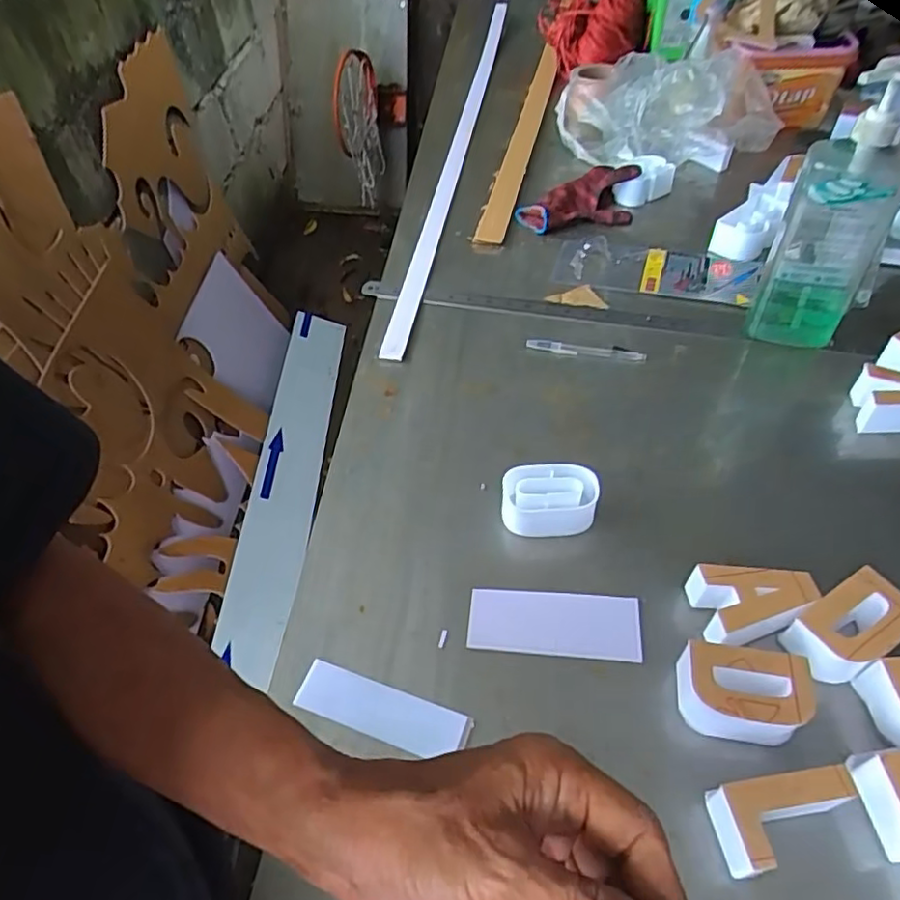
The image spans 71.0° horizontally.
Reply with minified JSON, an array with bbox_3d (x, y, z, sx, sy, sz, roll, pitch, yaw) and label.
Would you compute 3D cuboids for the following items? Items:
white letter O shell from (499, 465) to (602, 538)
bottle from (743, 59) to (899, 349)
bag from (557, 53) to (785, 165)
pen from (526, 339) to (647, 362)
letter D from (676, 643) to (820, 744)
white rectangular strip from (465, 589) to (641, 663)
[{"bbox_3d":[0.091,0.048,0.581,0.085,0.041,0.053,1,50,5],"label":"white letter O shell"},{"bbox_3d":[0.395,-0.235,0.644,0.095,0.275,0.073,28,57,25],"label":"bottle"},{"bbox_3d":[0.357,-0.568,1.033,0.341,0.115,0.241,7,51,10],"label":"bag"},{"bbox_3d":[0.158,-0.118,0.738,0.136,0.011,0.017,8,51,11],"label":"pen"},{"bbox_3d":[0.213,0.179,0.461,0.085,0.049,0.056,8,51,11],"label":"letter D"},{"bbox_3d":[0.086,0.144,0.523,0.139,0.008,0.053,2,50,6],"label":"white rectangular strip"}]

